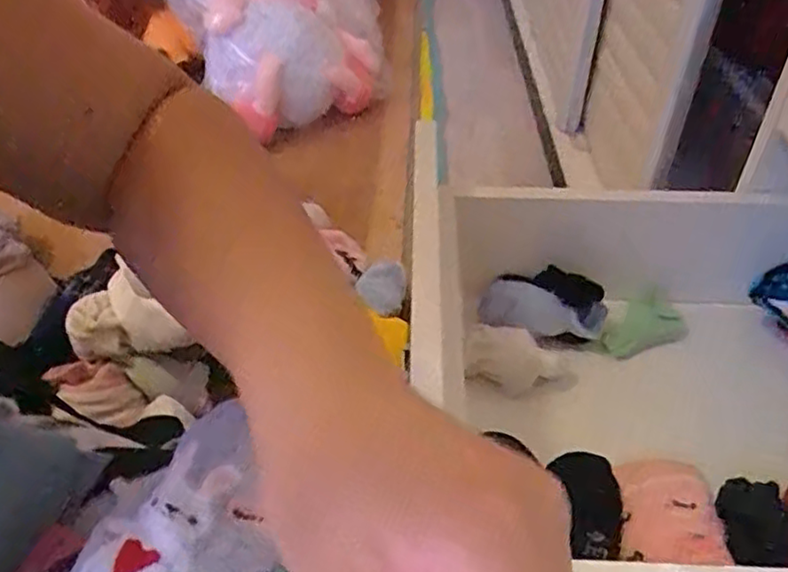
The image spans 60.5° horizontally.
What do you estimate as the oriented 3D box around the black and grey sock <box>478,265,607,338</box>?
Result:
[{"bbox_3d":[0.136,0.016,0.636,0.121,0.055,0.039,-1,36,37],"label":"black and grey sock"}]

